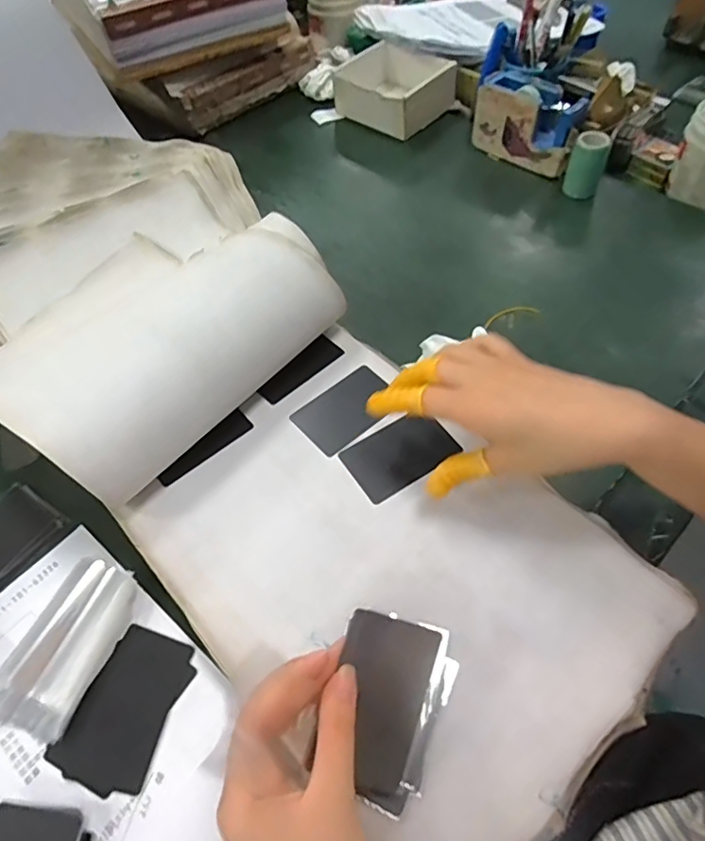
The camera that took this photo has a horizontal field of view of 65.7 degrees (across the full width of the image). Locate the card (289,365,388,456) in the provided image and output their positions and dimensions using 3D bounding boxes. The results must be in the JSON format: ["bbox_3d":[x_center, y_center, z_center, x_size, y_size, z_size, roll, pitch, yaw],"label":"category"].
[{"bbox_3d":[-0.004,-0.010,0.454,0.083,0.004,0.054,-37,60,-21],"label":"card"}]

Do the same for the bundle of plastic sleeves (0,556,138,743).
[{"bbox_3d":[-0.201,0.156,0.386,0.062,0.014,0.113,15,57,14],"label":"bundle of plastic sleeves"}]

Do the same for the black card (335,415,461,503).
[{"bbox_3d":[0.036,0.025,0.426,0.081,0.004,0.053,-32,59,-12],"label":"black card"}]

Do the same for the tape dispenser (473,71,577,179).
[{"bbox_3d":[0.219,-0.368,0.681,0.136,0.082,0.052,36,64,25],"label":"tape dispenser"}]

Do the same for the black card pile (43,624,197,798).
[{"bbox_3d":[-0.150,0.191,0.365,0.062,0.004,0.093,16,57,14],"label":"black card pile"}]

